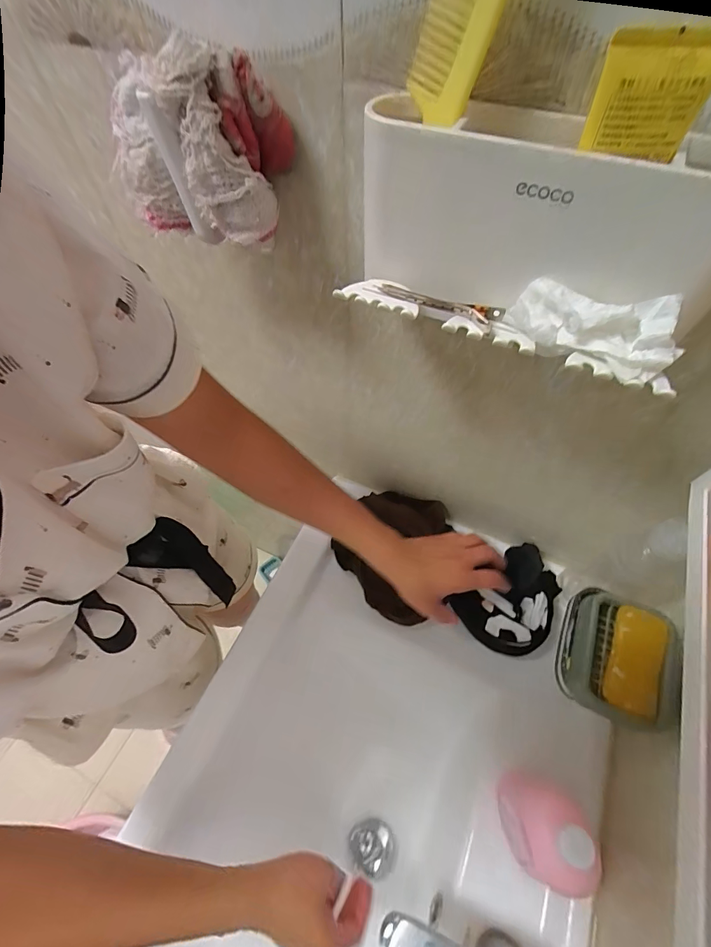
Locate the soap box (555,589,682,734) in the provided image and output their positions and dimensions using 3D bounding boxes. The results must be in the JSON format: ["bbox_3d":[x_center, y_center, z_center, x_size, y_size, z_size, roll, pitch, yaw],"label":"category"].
[{"bbox_3d":[0.284,0.198,0.423,0.091,0.063,0.130,18,60,12],"label":"soap box"}]

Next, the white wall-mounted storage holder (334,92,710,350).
[{"bbox_3d":[0.100,-0.143,0.233,0.234,0.104,0.091,22,61,14],"label":"white wall-mounted storage holder"}]

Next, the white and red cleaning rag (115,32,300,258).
[{"bbox_3d":[-0.111,-0.239,0.282,0.114,0.104,0.064,23,62,15],"label":"white and red cleaning rag"}]

